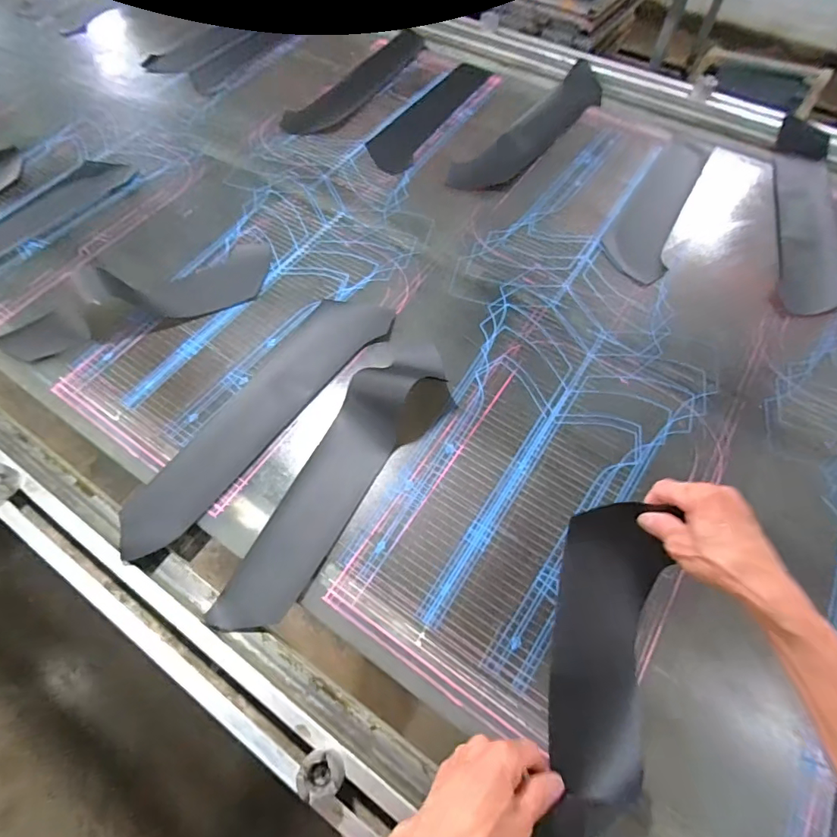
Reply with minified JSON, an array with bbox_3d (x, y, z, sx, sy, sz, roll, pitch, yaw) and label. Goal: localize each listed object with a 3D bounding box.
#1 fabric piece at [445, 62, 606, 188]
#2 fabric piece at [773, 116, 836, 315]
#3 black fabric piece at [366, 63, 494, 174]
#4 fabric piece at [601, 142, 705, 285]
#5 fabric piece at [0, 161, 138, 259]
[{"bbox_3d":[0.244,-0.596,0.946,0.100,0.025,0.496,38,68,16],"label":"fabric piece"},{"bbox_3d":[0.687,-0.366,0.820,0.097,0.026,0.496,16,63,6],"label":"fabric piece"},{"bbox_3d":[0.025,-0.651,0.988,0.104,0.007,0.425,27,65,12],"label":"black fabric piece"},{"bbox_3d":[0.437,-0.401,0.855,0.108,0.015,0.398,26,66,7],"label":"fabric piece"},{"bbox_3d":[-0.693,-0.322,0.801,0.107,0.004,0.436,31,66,14],"label":"fabric piece"}]

